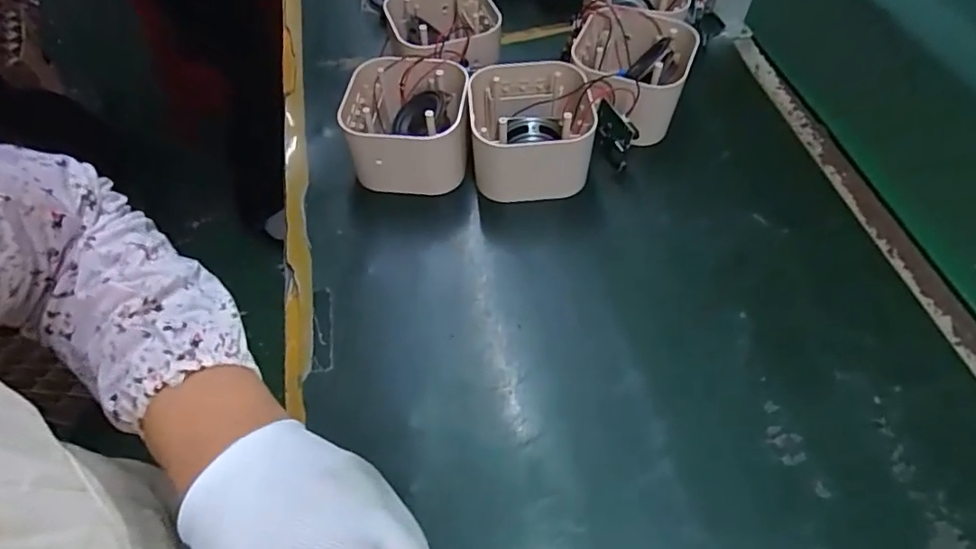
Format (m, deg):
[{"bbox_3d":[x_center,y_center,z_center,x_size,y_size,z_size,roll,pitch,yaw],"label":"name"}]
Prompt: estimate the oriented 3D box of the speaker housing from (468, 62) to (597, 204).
[{"bbox_3d":[0.031,-0.107,0.431,0.089,0.061,0.095,-4,56,-1],"label":"speaker housing"}]

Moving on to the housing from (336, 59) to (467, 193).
[{"bbox_3d":[-0.061,-0.114,0.438,0.092,0.063,0.091,0,56,2],"label":"housing"}]

